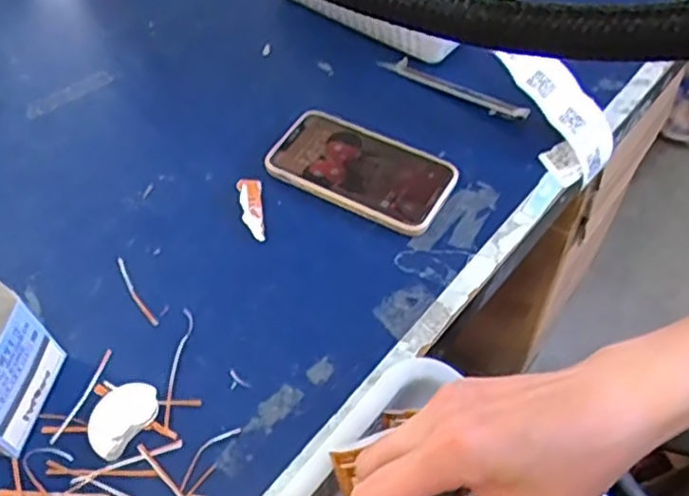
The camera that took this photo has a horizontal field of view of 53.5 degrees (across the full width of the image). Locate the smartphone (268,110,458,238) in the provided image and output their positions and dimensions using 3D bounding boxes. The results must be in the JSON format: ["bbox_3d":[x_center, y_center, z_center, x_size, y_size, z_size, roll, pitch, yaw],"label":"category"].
[{"bbox_3d":[0.012,-0.066,0.568,0.152,0.014,0.080,24,59,20],"label":"smartphone"}]

